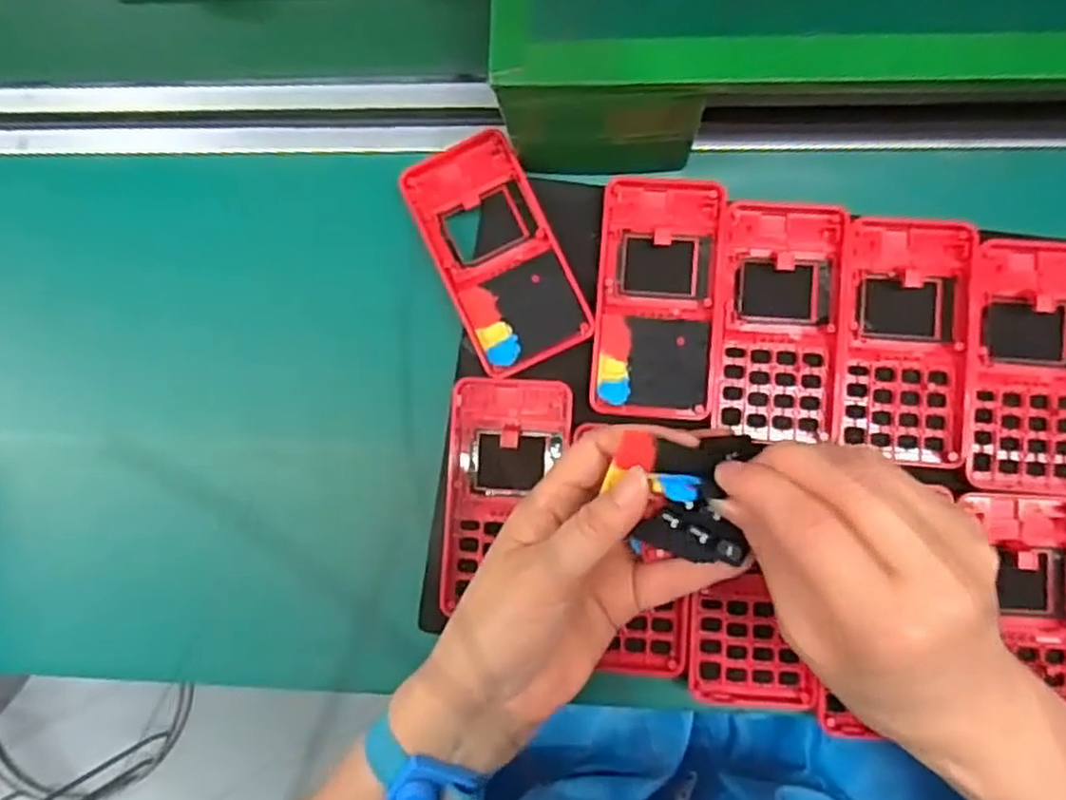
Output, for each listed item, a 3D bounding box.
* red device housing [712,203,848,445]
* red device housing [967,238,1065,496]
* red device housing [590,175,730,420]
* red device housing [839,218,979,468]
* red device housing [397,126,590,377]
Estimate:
[{"bbox_3d":[0.124,-0.041,0.384,0.059,0.013,0.119,5,86,6],"label":"red device housing"},{"bbox_3d":[0.247,-0.018,0.376,0.061,0.022,0.124,4,86,6],"label":"red device housing"},{"bbox_3d":[0.064,-0.053,0.391,0.061,0.018,0.124,4,86,6],"label":"red device housing"},{"bbox_3d":[0.186,-0.031,0.378,0.060,0.012,0.120,4,86,6],"label":"red device housing"},{"bbox_3d":[-0.020,-0.079,0.397,0.062,0.006,0.125,-26,84,3],"label":"red device housing"}]

